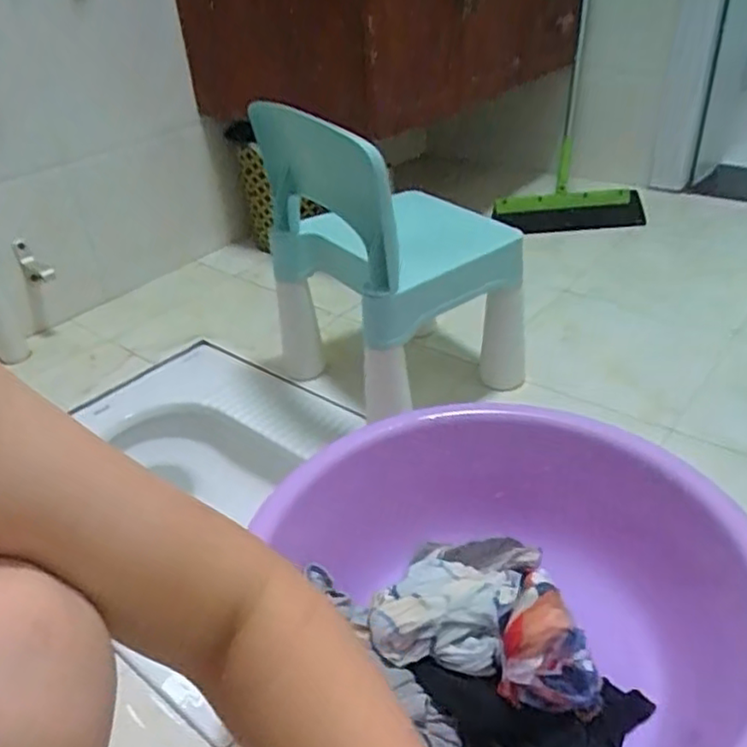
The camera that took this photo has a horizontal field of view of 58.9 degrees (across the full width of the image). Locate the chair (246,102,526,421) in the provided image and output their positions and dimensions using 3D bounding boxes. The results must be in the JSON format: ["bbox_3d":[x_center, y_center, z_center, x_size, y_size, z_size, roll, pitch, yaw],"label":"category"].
[{"bbox_3d":[0.046,-0.156,0.915,0.301,0.415,0.312,-23,36,-24],"label":"chair"}]

